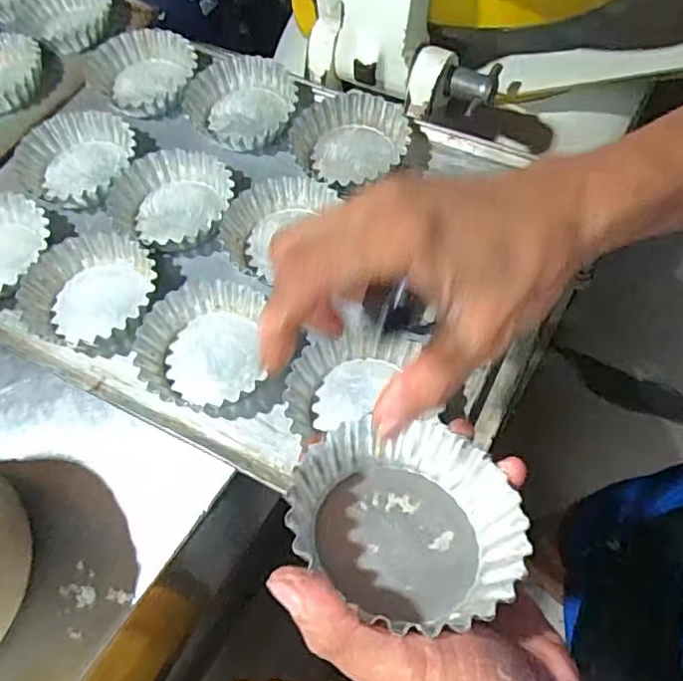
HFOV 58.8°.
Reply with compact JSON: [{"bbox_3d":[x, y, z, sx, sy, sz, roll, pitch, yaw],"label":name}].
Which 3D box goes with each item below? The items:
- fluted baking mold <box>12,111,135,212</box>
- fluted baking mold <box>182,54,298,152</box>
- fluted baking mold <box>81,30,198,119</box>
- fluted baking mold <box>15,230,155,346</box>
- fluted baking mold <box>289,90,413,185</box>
[{"bbox_3d":[-0.227,-0.154,0.527,0.099,0.030,0.096,-11,61,-2],"label":"fluted baking mold"},{"bbox_3d":[-0.090,-0.213,0.546,0.099,0.032,0.093,-6,61,1],"label":"fluted baking mold"},{"bbox_3d":[-0.186,-0.249,0.574,0.100,0.026,0.101,-2,61,3],"label":"fluted baking mold"},{"bbox_3d":[-0.192,-0.039,0.460,0.087,0.028,0.095,-2,61,3],"label":"fluted baking mold"},{"bbox_3d":[0.008,-0.166,0.516,0.096,0.031,0.095,-3,61,2],"label":"fluted baking mold"}]

